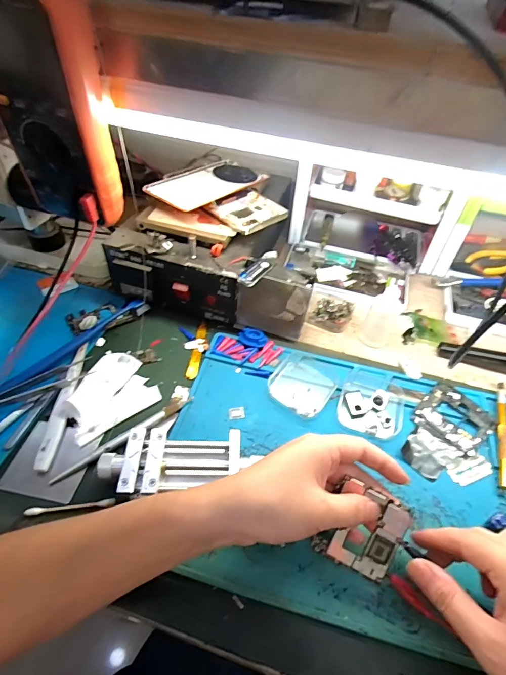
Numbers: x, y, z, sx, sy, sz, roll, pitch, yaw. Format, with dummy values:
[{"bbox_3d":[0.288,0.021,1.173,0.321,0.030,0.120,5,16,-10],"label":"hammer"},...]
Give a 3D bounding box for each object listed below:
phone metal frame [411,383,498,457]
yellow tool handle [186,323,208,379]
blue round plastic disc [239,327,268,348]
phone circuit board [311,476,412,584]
[{"bbox_3d":[0.210,0.084,0.390,0.061,0.007,0.068,-35,59,-29],"label":"phone metal frame"},{"bbox_3d":[-0.065,0.015,0.444,0.014,0.006,0.083,7,49,3],"label":"yellow tool handle"},{"bbox_3d":[0.000,0.000,0.448,0.028,0.006,0.035,-24,54,-22],"label":"blue round plastic disc"},{"bbox_3d":[0.084,0.149,0.288,0.055,0.004,0.066,26,97,20],"label":"phone circuit board"}]

